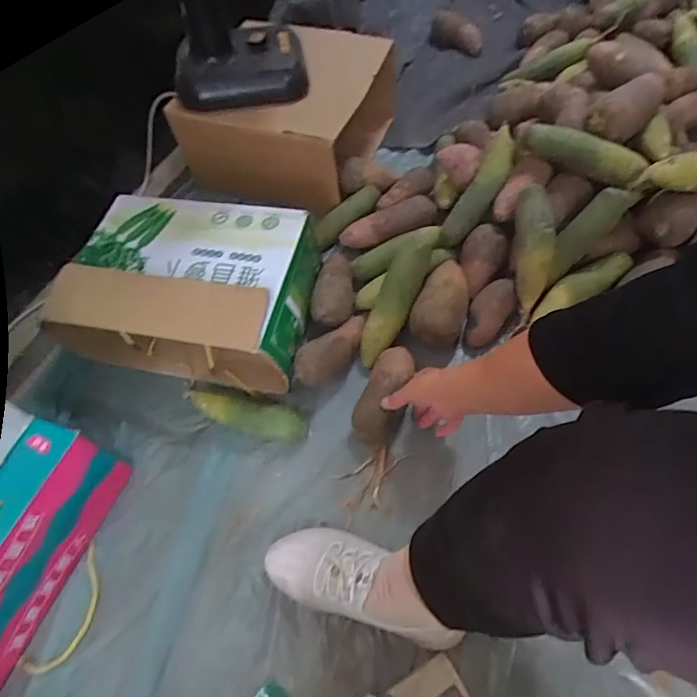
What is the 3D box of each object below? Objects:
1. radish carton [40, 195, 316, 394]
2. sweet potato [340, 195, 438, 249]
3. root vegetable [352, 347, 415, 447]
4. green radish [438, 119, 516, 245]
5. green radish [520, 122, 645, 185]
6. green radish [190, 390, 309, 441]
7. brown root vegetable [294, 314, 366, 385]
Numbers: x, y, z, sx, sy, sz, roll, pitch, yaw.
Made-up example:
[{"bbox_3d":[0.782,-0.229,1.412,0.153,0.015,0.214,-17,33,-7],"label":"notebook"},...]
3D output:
[{"bbox_3d":[-0.248,-0.099,0.742,0.374,0.158,0.256,7,58,10],"label":"radish carton"},{"bbox_3d":[0.076,-0.227,0.847,0.184,0.051,0.058,-18,57,-6],"label":"sweet potato"},{"bbox_3d":[0.054,0.063,0.668,0.060,0.046,0.148,14,62,14],"label":"root vegetable"},{"bbox_3d":[0.227,-0.276,0.786,0.054,0.055,0.231,33,94,23],"label":"green radish"},{"bbox_3d":[0.360,-0.305,0.722,0.189,0.050,0.050,21,62,18],"label":"green radish"},{"bbox_3d":[-0.150,0.096,0.681,0.185,0.046,0.051,13,59,13],"label":"green radish"},{"bbox_3d":[-0.021,0.008,0.723,0.057,0.069,0.134,38,68,25],"label":"brown root vegetable"}]

